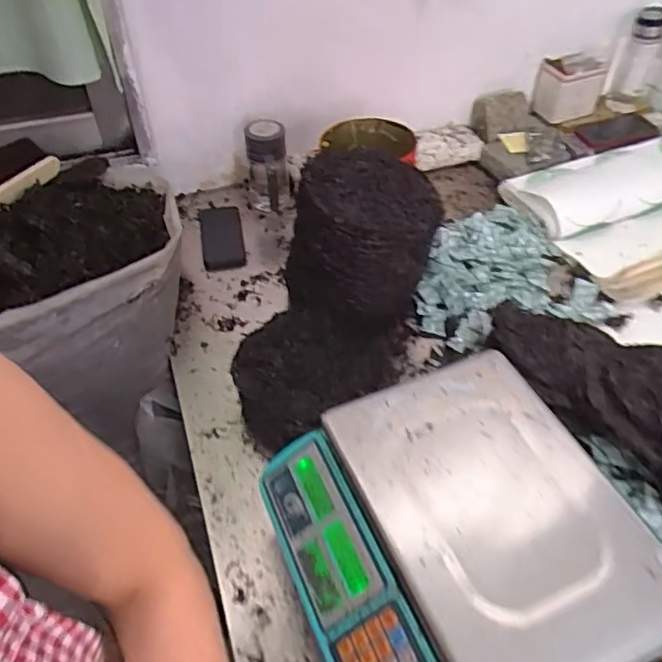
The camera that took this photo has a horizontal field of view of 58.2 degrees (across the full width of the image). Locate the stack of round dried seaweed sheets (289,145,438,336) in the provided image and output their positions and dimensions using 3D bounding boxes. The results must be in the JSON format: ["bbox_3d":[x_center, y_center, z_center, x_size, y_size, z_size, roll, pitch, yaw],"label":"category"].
[{"bbox_3d":[0.042,-0.130,0.908,0.220,0.223,0.204,-1,47,0],"label":"stack of round dried seaweed sheets"}]

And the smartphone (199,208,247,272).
[{"bbox_3d":[-0.204,-0.172,1.111,0.078,0.007,0.184,-8,47,-7],"label":"smartphone"}]

